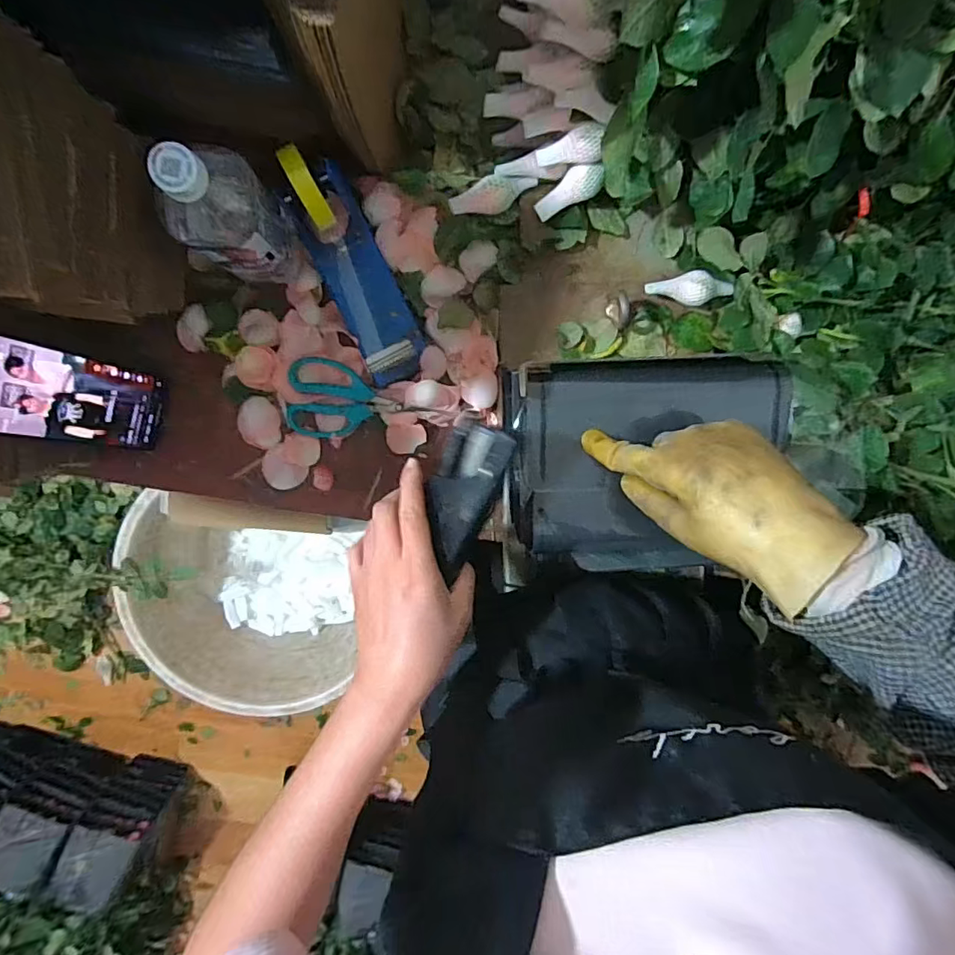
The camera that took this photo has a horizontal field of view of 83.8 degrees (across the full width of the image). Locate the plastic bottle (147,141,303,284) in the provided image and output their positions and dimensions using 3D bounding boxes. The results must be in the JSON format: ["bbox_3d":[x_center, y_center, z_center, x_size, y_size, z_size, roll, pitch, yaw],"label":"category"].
[{"bbox_3d":[-0.191,-0.203,0.423,0.059,0.184,0.072,37,95,-9],"label":"plastic bottle"}]

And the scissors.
[{"bbox_3d":[-0.096,-0.073,0.548,0.192,0.012,0.077,6,99,-5],"label":"scissors"}]

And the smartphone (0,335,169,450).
[{"bbox_3d":[-0.343,-0.067,0.461,0.006,0.161,0.075,12,91,16],"label":"smartphone"}]

